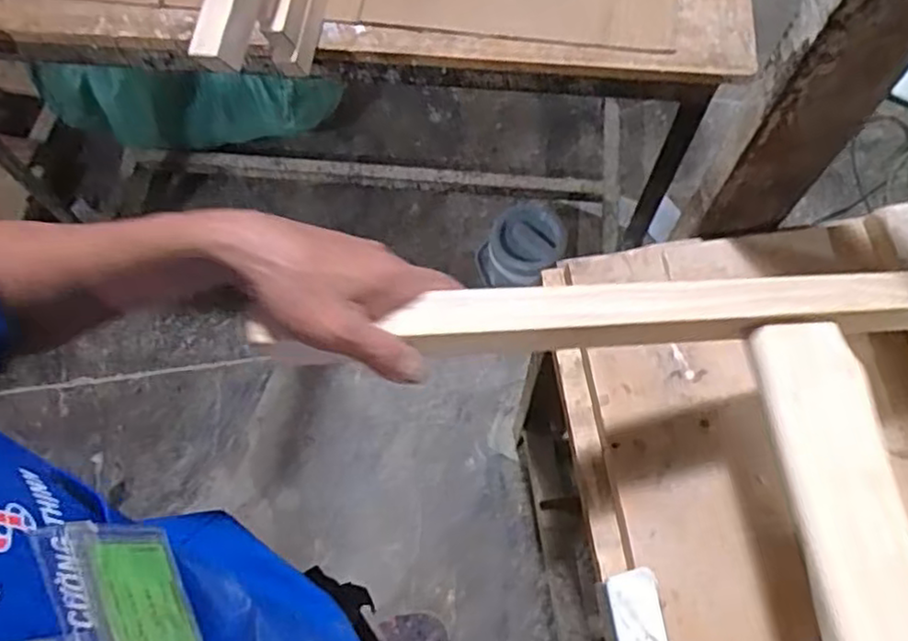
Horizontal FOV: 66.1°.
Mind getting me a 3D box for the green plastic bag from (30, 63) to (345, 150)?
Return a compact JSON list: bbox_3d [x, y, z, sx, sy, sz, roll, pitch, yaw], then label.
[{"bbox_3d":[-0.616,-0.512,1.679,0.695,0.217,0.098,1,68,2],"label":"green plastic bag"}]

